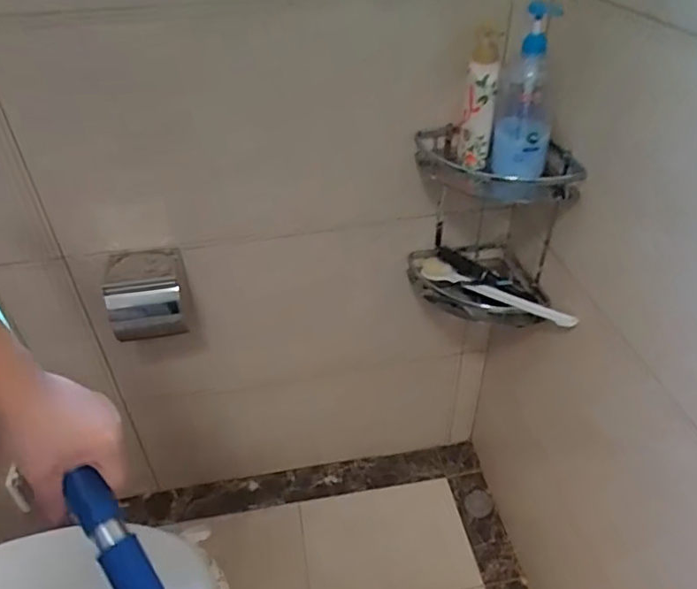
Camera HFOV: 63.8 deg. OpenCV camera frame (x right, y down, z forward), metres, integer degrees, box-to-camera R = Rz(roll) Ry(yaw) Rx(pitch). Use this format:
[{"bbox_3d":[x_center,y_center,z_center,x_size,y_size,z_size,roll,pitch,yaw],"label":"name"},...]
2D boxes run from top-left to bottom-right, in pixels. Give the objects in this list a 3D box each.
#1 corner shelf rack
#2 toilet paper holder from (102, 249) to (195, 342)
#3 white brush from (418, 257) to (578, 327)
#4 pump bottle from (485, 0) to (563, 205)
[{"bbox_3d":[0.252,-0.116,1.010,0.277,0.315,0.224,6,40,9],"label":"corner shelf rack"},{"bbox_3d":[-0.336,0.003,0.955,0.135,0.123,0.089,-4,40,-2],"label":"toilet paper holder"},{"bbox_3d":[0.255,-0.005,1.014,0.316,0.033,0.041,27,48,30],"label":"white brush"},{"bbox_3d":[0.288,-0.308,0.907,0.093,0.278,0.097,7,20,11],"label":"pump bottle"}]

